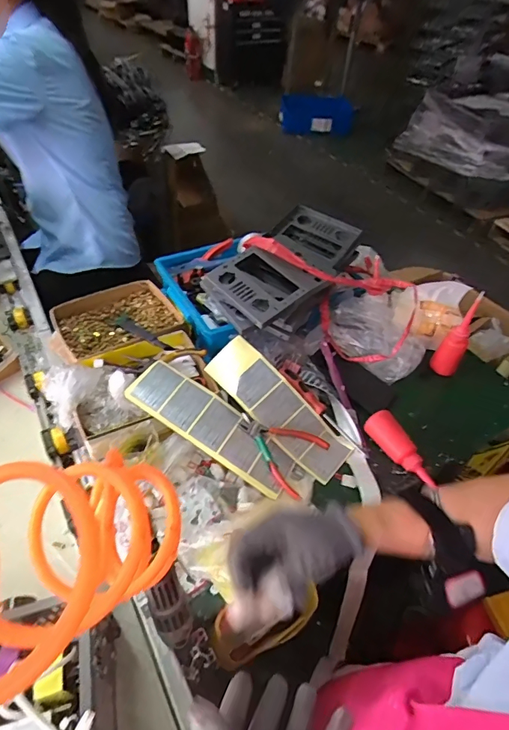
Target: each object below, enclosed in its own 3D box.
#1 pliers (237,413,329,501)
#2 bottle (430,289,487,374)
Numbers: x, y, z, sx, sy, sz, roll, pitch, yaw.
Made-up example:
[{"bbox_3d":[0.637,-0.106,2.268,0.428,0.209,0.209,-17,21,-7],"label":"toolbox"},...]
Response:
[{"bbox_3d":[0.036,0.127,0.679,0.136,0.011,0.117,36,53,7],"label":"pliers"},{"bbox_3d":[0.378,-0.060,0.779,0.049,0.178,0.051,29,52,22],"label":"bottle"}]

